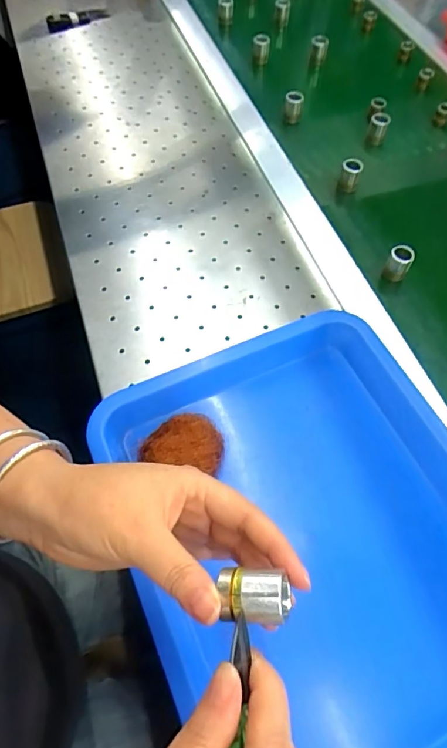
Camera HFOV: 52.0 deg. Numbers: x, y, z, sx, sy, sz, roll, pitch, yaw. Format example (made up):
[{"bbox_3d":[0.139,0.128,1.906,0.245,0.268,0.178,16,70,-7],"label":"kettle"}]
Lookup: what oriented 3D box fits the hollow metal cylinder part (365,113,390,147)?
[{"bbox_3d":[0.193,-0.307,0.574,0.019,0.033,0.018,35,65,16],"label":"hollow metal cylinder part"}]

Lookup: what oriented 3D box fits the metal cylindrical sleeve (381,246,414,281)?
[{"bbox_3d":[0.179,-0.112,0.468,0.022,0.032,0.018,26,63,12],"label":"metal cylindrical sleeve"}]

